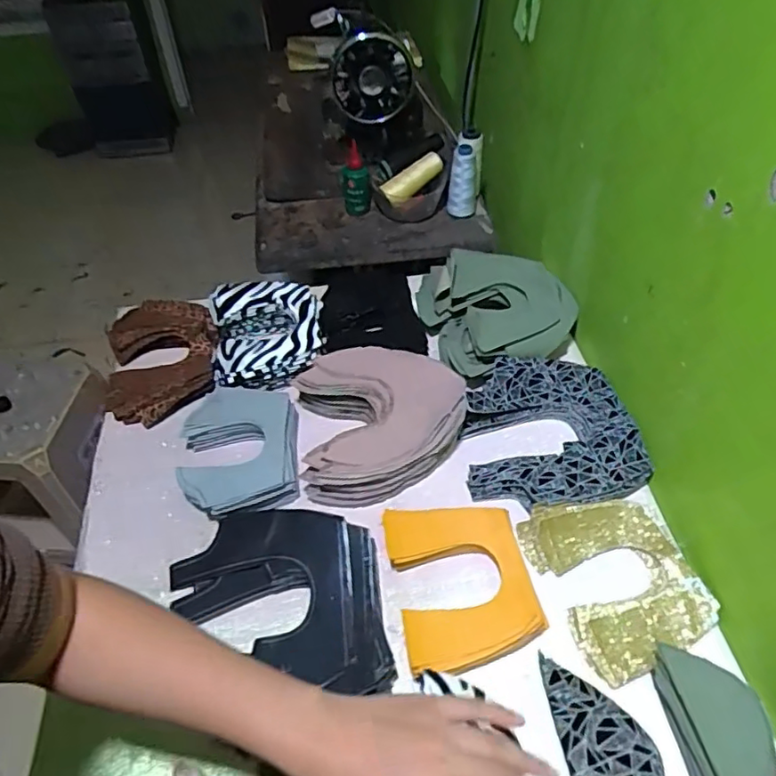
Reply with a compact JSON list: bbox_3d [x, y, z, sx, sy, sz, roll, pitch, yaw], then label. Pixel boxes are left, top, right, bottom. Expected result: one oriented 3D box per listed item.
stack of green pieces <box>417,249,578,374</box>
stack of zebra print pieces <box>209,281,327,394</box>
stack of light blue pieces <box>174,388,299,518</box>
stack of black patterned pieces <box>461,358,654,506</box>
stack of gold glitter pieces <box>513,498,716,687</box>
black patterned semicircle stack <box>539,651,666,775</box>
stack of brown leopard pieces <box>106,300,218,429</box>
[{"bbox_3d":[0.146,-0.103,0.764,0.188,0.057,0.170,-11,50,-8],"label":"stack of green pieces"},{"bbox_3d":[-0.155,-0.073,0.760,0.134,0.039,0.155,-11,50,-8],"label":"stack of zebra print pieces"},{"bbox_3d":[-0.165,0.069,0.662,0.123,0.041,0.156,-5,50,-3],"label":"stack of light blue pieces"},{"bbox_3d":[0.180,0.044,0.659,0.185,0.032,0.178,-4,49,-2],"label":"stack of black patterned pieces"},{"bbox_3d":[0.220,0.178,0.567,0.134,0.022,0.162,-18,51,-13],"label":"stack of gold glitter pieces"},{"bbox_3d":[0.174,0.295,0.461,0.072,0.020,0.150,-6,50,-4],"label":"black patterned semicircle stack"},{"bbox_3d":[-0.292,-0.038,0.760,0.137,0.039,0.176,-9,50,-7],"label":"stack of brown leopard pieces"}]

